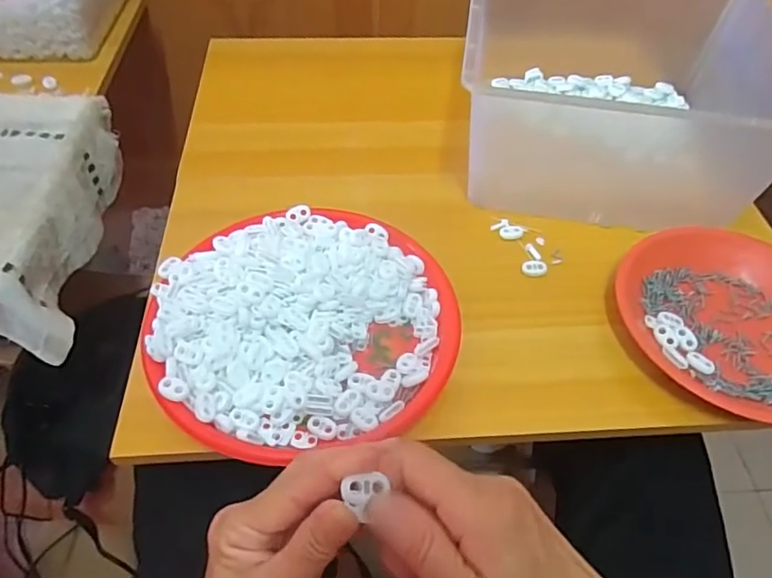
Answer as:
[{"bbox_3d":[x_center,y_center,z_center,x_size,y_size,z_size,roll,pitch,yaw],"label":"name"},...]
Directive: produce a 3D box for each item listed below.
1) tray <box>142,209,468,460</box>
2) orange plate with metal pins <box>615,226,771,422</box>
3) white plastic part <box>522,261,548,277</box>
[{"bbox_3d":[-0.064,0.019,0.458,0.230,0.039,0.213,-10,51,-9],"label":"tray"},{"bbox_3d":[0.298,0.024,0.480,0.171,0.031,0.191,-31,57,-24],"label":"orange plate with metal pins"},{"bbox_3d":[0.137,-0.019,0.525,0.022,0.010,0.015,6,51,4],"label":"white plastic part"}]

